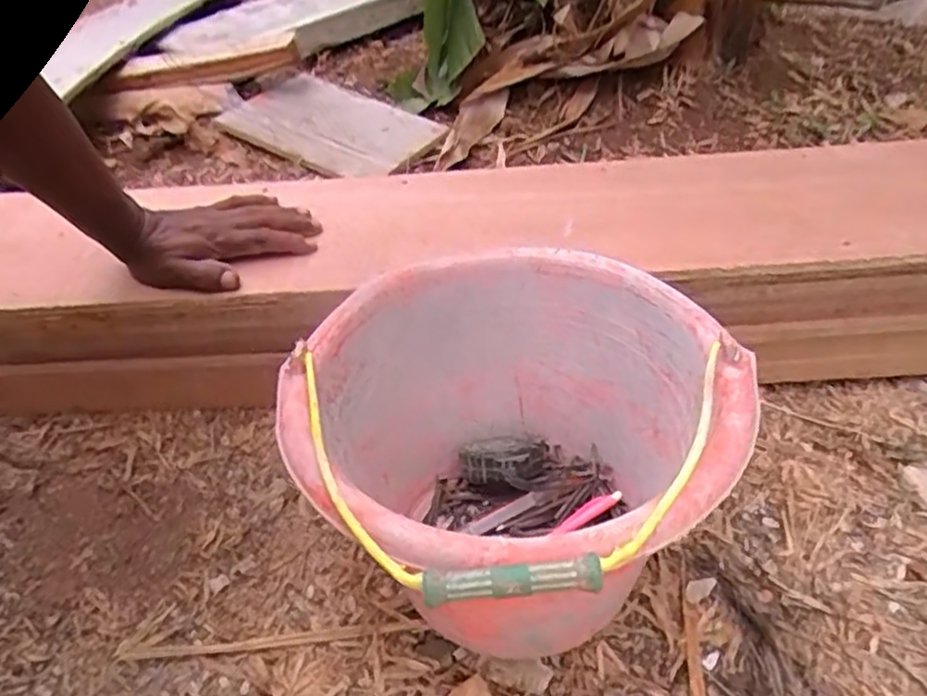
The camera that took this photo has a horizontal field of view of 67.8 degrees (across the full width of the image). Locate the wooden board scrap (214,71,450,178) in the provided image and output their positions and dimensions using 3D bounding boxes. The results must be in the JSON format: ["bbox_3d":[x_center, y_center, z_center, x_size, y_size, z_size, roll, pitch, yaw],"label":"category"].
[{"bbox_3d":[-0.208,-0.339,1.053,0.338,0.031,0.194,26,51,28],"label":"wooden board scrap"}]

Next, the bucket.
[{"bbox_3d":[0.035,0.068,0.482,0.281,0.230,0.280,-2,44,2],"label":"bucket"}]

